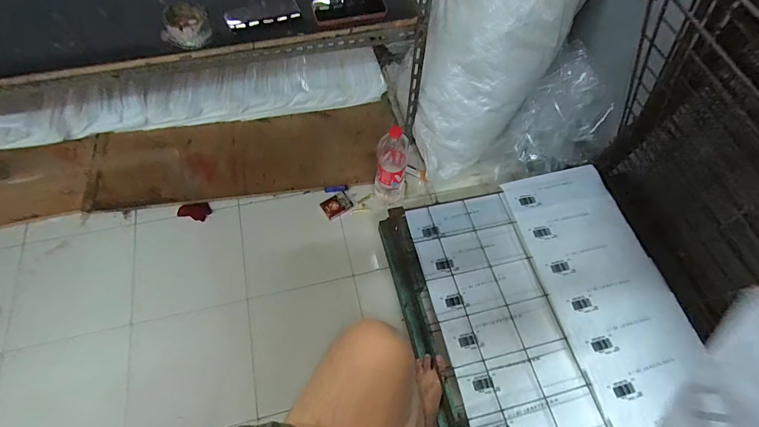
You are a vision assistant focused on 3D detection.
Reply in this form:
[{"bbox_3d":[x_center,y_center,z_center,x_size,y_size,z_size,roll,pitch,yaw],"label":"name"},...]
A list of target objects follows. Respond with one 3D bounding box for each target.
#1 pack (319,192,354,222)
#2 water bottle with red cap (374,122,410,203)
[{"bbox_3d":[-0.133,-0.026,1.143,0.091,0.017,0.065,-35,70,-18],"label":"pack"},{"bbox_3d":[0.032,-0.129,1.046,0.081,0.310,0.078,1,63,-2],"label":"water bottle with red cap"}]

